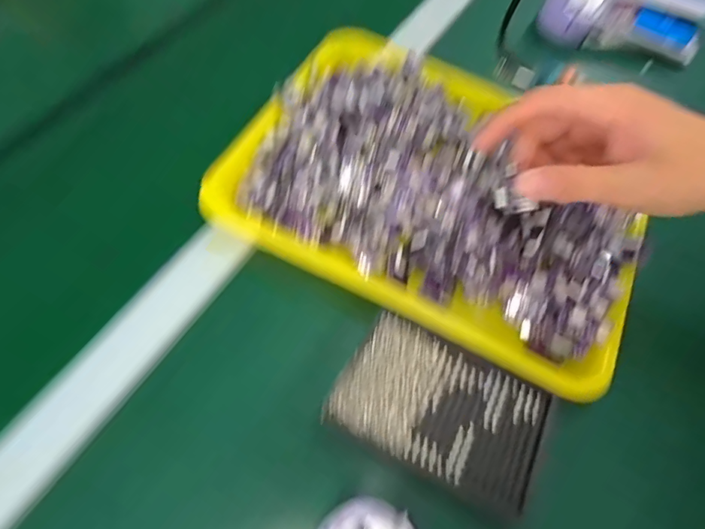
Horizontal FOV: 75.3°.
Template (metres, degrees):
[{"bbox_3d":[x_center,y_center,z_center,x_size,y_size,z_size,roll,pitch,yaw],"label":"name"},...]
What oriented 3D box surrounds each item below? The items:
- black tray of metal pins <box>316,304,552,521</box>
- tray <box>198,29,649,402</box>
[{"bbox_3d":[0.060,0.101,0.314,0.138,0.023,0.088,26,63,9],"label":"black tray of metal pins"},{"bbox_3d":[0.076,-0.073,0.383,0.332,0.032,0.254,26,63,9],"label":"tray"}]

